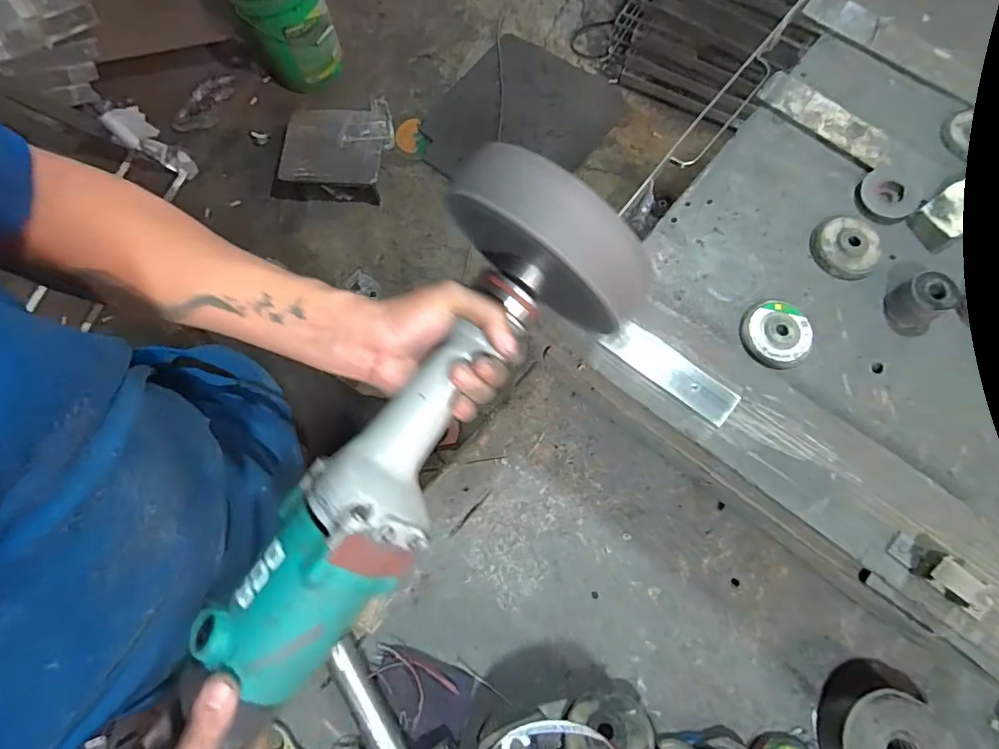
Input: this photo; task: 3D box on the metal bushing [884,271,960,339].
[{"bbox_3d":[0.508,-0.085,0.587,0.062,0.048,0.059,-1,73,2],"label":"metal bushing"}]

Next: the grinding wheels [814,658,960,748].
[{"bbox_3d":[0.370,0.351,0.468,0.114,0.050,0.118,-1,73,2],"label":"grinding wheels"}]

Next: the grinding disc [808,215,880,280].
[{"bbox_3d":[0.446,-0.164,0.629,0.078,0.020,0.088,1,73,2],"label":"grinding disc"}]

